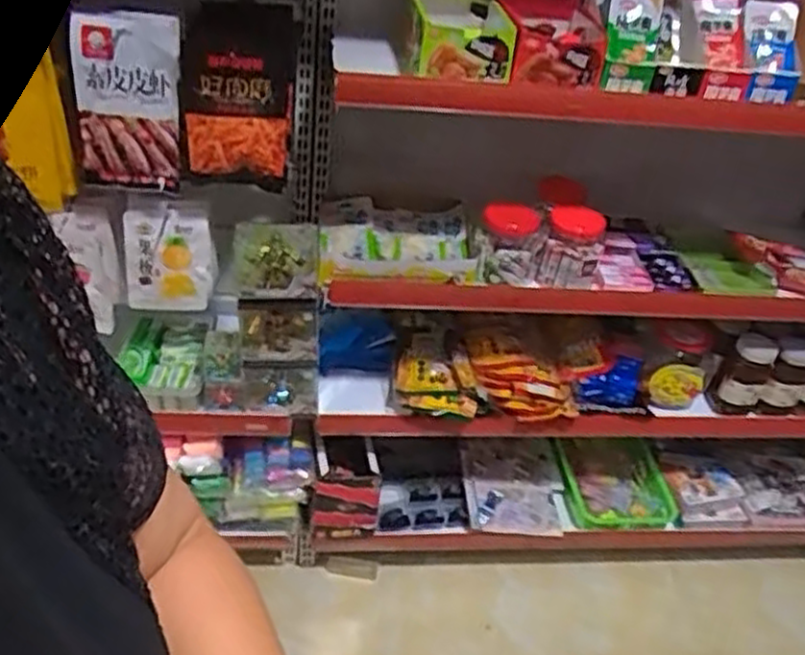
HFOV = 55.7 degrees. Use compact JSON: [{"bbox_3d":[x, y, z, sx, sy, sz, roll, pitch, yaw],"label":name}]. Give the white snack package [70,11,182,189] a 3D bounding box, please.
[{"bbox_3d":[-0.373,-0.303,1.039,0.144,0.227,0.024,9,30,4],"label":"white snack package"}]

